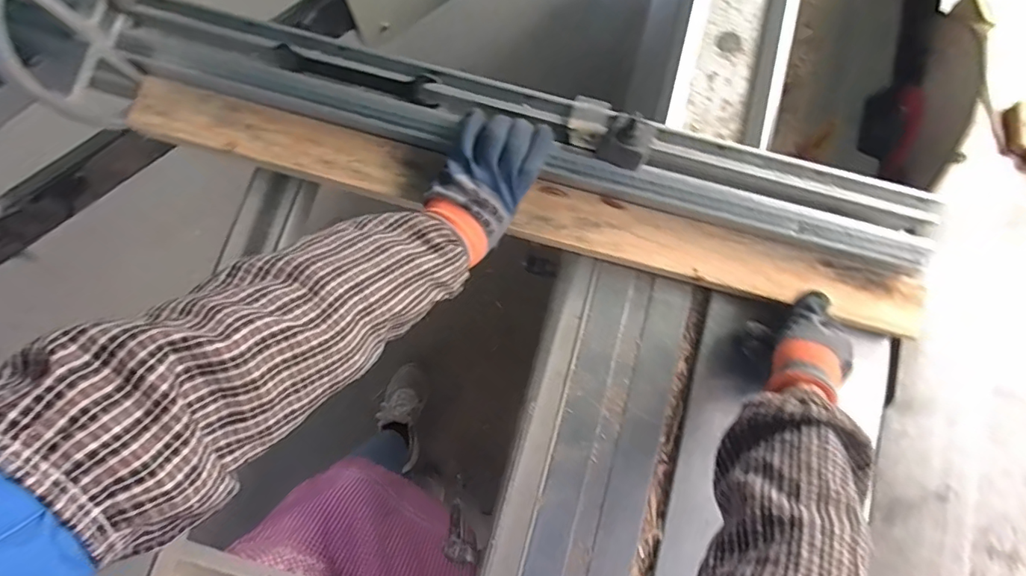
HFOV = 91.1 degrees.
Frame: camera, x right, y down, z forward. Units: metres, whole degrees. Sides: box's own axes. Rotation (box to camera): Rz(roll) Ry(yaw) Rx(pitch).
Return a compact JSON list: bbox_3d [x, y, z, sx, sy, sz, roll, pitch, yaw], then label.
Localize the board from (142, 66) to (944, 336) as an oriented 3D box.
[{"bbox_3d":[-0.001,-0.086,0.528,0.825,0.024,0.058,16,78,3],"label":"board"}]

